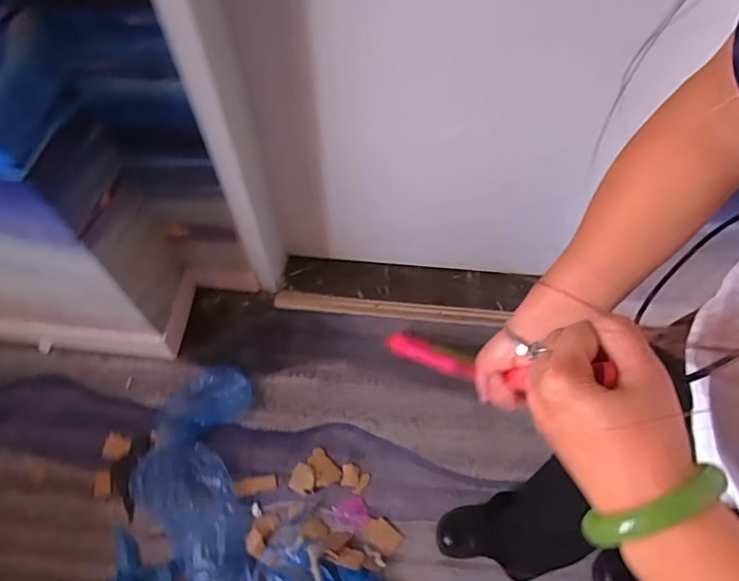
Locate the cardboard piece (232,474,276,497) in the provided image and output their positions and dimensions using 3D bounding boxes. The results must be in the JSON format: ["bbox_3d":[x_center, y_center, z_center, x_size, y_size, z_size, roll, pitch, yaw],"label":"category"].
[{"bbox_3d":[-0.261,0.442,1.178,0.096,0.009,0.038,-10,63,-7],"label":"cardboard piece"}]

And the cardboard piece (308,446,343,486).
[{"bbox_3d":[-0.106,0.406,1.194,0.061,0.008,0.084,-21,65,-13],"label":"cardboard piece"}]

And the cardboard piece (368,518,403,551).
[{"bbox_3d":[0.031,0.539,1.142,0.075,0.006,0.048,34,66,14],"label":"cardboard piece"}]

